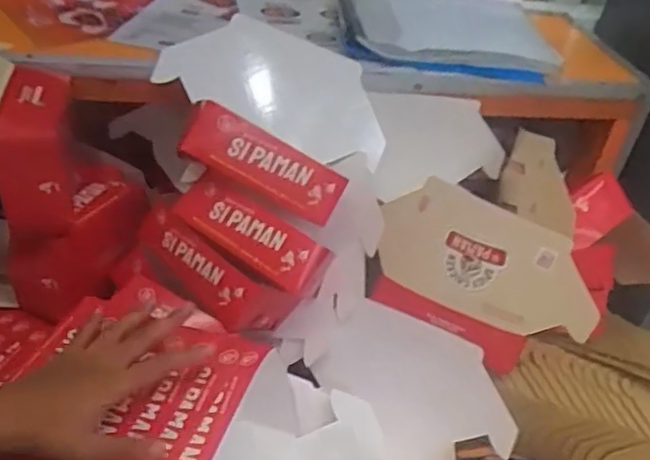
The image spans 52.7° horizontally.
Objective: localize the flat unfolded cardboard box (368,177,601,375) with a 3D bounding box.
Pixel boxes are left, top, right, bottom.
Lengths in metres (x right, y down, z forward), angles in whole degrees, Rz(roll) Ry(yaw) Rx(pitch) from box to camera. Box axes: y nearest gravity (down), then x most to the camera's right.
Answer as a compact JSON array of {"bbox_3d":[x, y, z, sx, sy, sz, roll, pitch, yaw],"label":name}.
[{"bbox_3d":[0.166,0.055,0.713,0.244,0.150,0.065,24,40,20],"label":"flat unfolded cardboard box"}]

